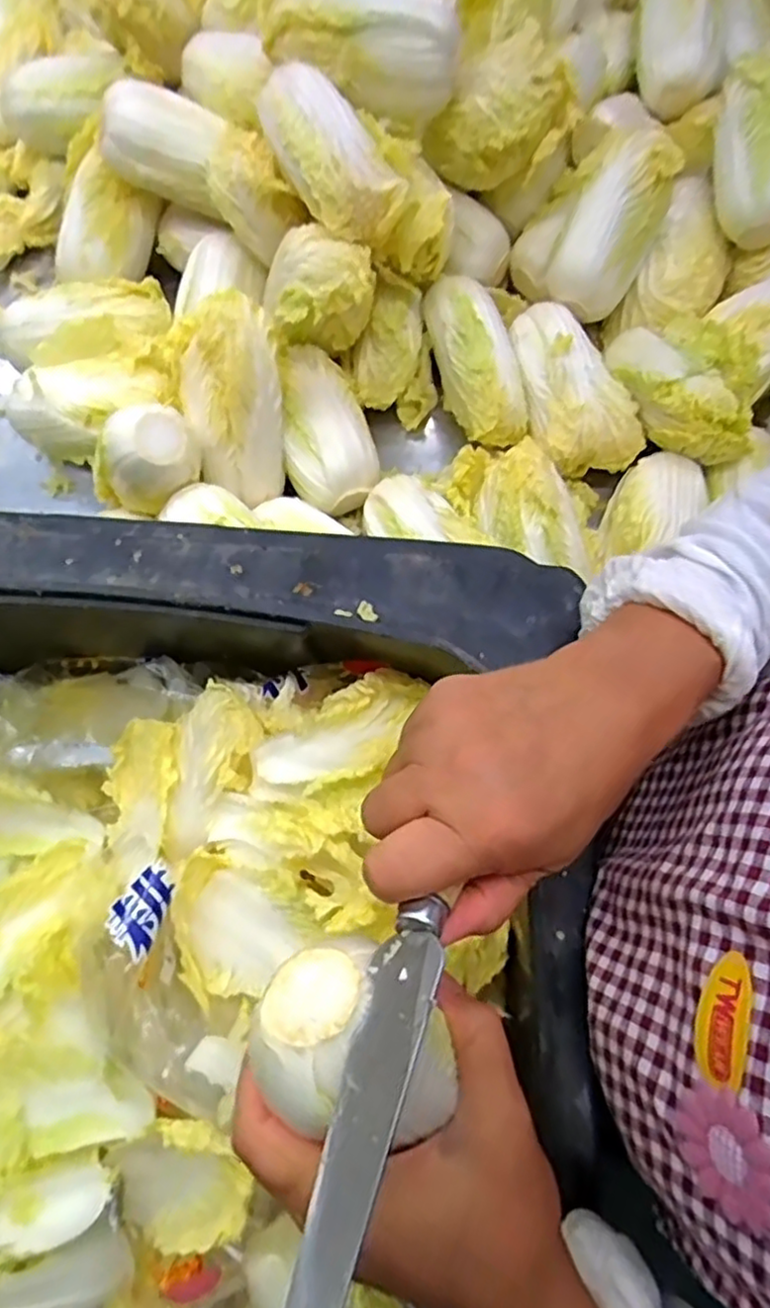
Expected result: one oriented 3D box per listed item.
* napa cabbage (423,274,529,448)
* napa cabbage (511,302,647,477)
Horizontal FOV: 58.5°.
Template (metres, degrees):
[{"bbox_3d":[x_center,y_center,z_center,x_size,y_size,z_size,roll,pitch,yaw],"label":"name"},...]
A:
[{"bbox_3d":[0.074,-0.235,0.546,0.061,0.047,0.139,-22,92,-4],"label":"napa cabbage"},{"bbox_3d":[0.147,-0.210,0.541,0.078,0.055,0.144,-26,76,-5],"label":"napa cabbage"}]

